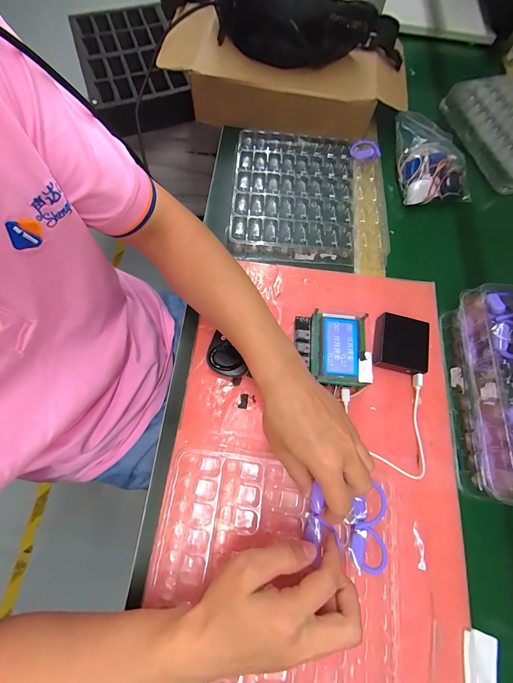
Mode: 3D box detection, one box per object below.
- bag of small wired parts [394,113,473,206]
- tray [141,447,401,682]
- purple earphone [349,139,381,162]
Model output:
[{"bbox_3d":[0.320,-0.330,0.528,0.137,0.055,0.166,-7,70,-4],"label":"bag of small wired parts"},{"bbox_3d":[0.015,0.255,0.296,0.252,0.034,0.249,8,70,2],"label":"tray"},{"bbox_3d":[0.193,-0.341,0.522,0.055,0.033,0.012,33,25,31],"label":"purple earphone"}]

